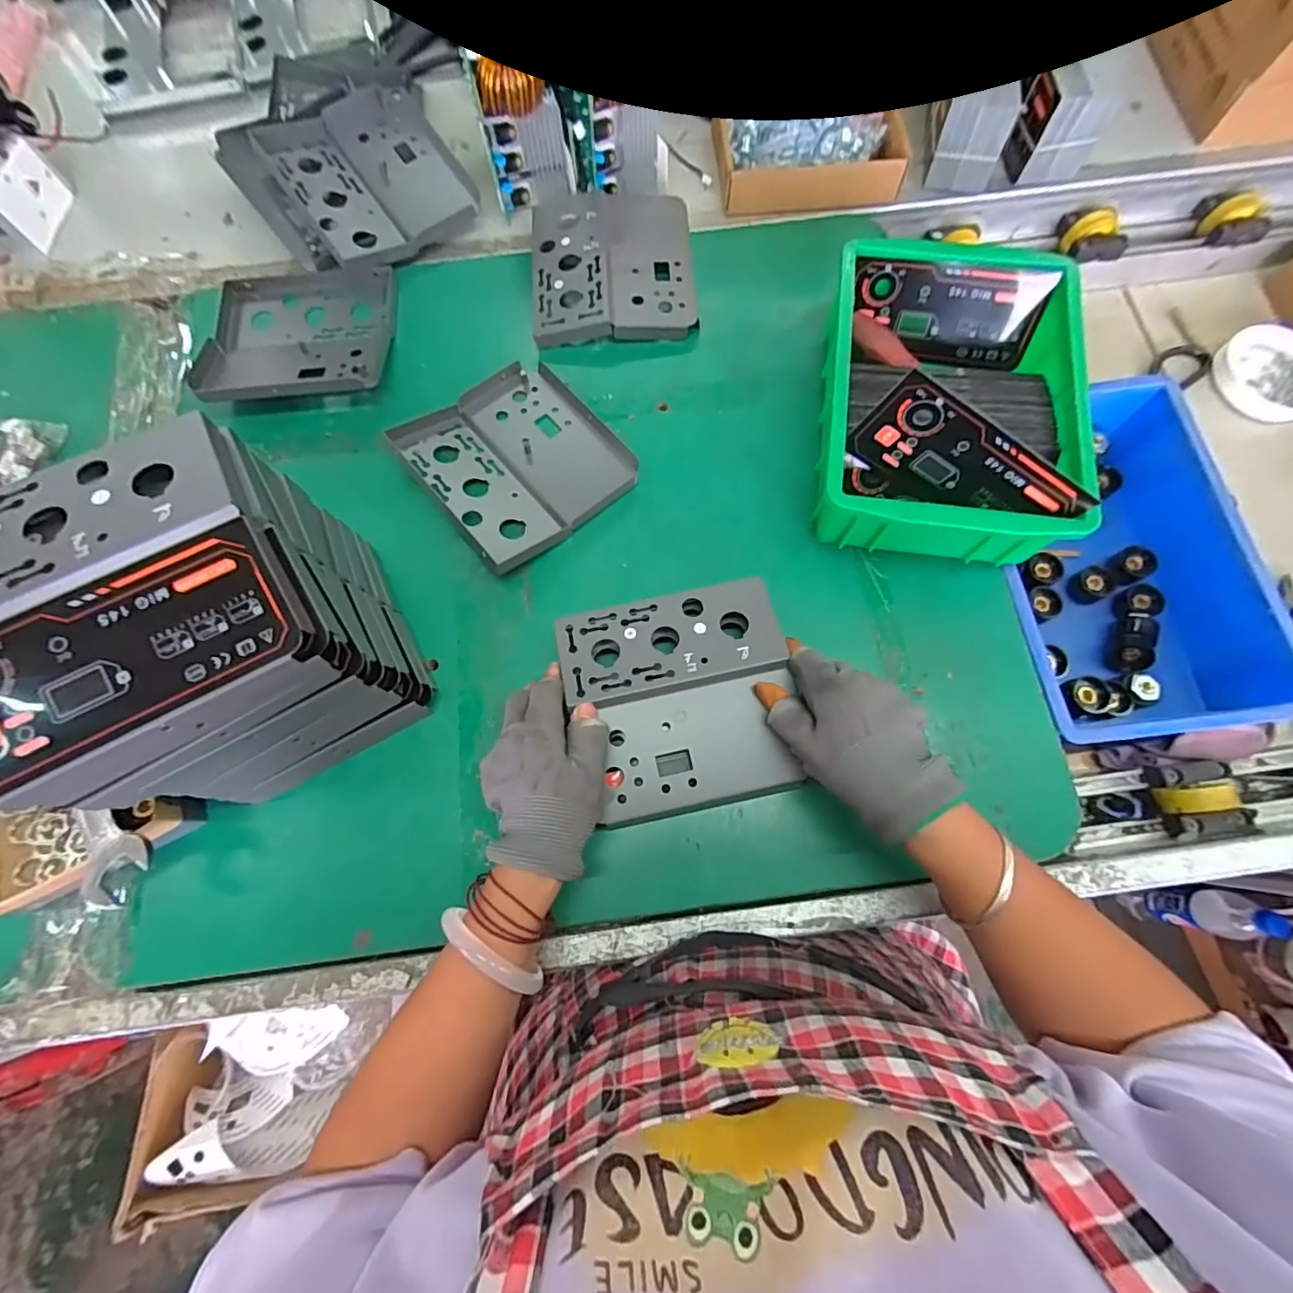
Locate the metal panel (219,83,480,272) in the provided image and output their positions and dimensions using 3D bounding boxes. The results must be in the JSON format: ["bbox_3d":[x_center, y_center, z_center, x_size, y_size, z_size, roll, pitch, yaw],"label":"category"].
[{"bbox_3d":[-0.274,-0.444,0.539,0.182,0.049,0.174,-38,86,-9],"label":"metal panel"}]

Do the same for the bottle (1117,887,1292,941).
[{"bbox_3d":[0.838,0.399,0.845,0.058,0.220,0.063,10,74,4],"label":"bottle"}]

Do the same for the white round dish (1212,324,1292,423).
[{"bbox_3d":[0.642,-0.280,0.569,0.103,0.017,0.104,0,74,1],"label":"white round dish"}]

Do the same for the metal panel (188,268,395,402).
[{"bbox_3d":[-0.313,-0.284,0.499,0.158,0.033,0.167,-4,74,0],"label":"metal panel"}]

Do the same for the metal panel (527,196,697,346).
[{"bbox_3d":[-0.030,-0.349,0.517,0.146,0.027,0.152,-3,74,0],"label":"metal panel"}]

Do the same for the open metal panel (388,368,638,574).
[{"bbox_3d":[-0.107,-0.158,0.460,0.152,0.029,0.160,-39,77,-9],"label":"open metal panel"}]

